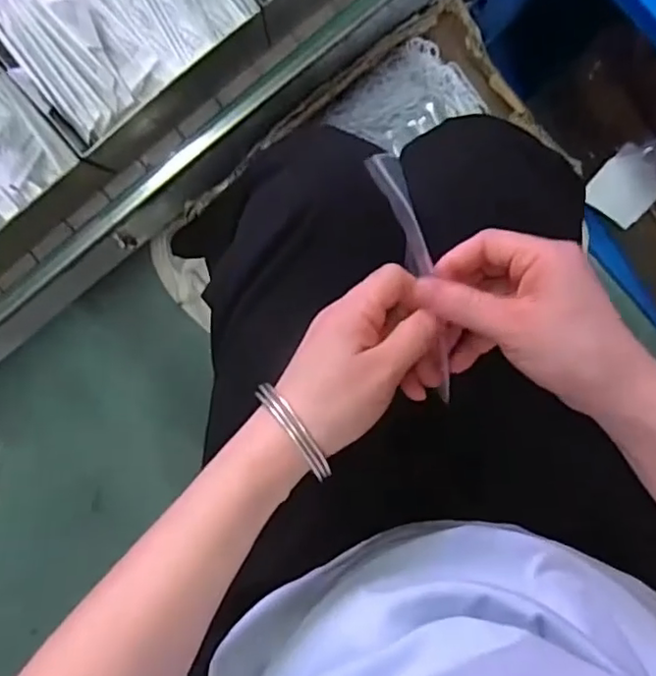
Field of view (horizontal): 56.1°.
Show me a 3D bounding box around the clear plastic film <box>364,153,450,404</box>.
[{"bbox_3d":[0.052,-0.032,0.346,0.017,0.013,0.144,-18,101,1],"label":"clear plastic film"}]

